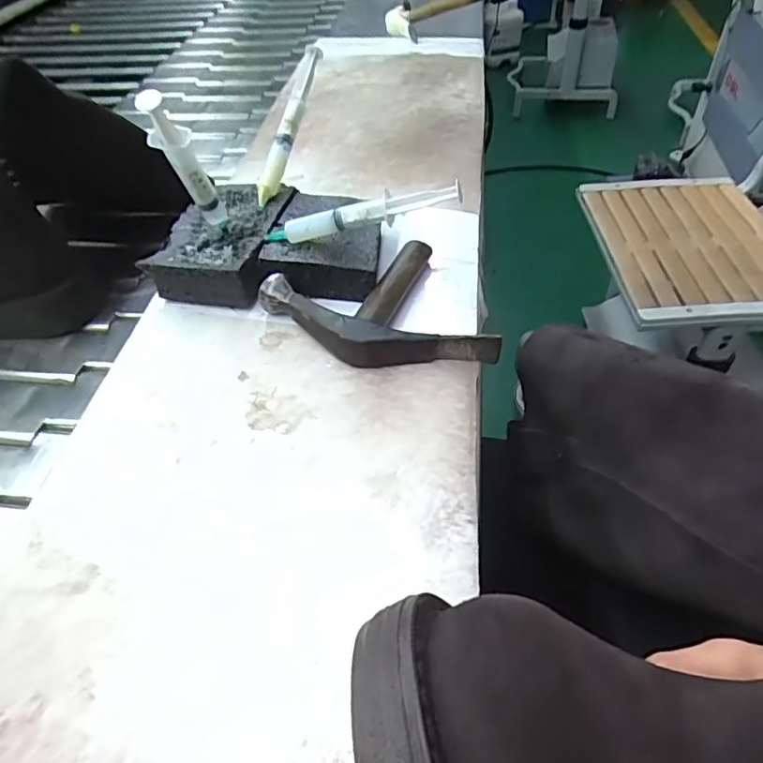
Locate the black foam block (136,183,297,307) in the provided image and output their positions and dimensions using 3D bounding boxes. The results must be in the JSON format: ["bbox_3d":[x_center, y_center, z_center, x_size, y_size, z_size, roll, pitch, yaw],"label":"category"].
[{"bbox_3d":[-0.120,-0.114,0.466,0.085,0.033,0.129,10,48,12],"label":"black foam block"}]

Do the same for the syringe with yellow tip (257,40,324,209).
[{"bbox_3d":[-0.077,-0.216,0.483,0.018,0.013,0.150,13,79,15],"label":"syringe with yellow tip"}]

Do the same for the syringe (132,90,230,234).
[{"bbox_3d":[-0.128,-0.142,0.396,0.023,0.125,0.019,12,68,13],"label":"syringe"}]

